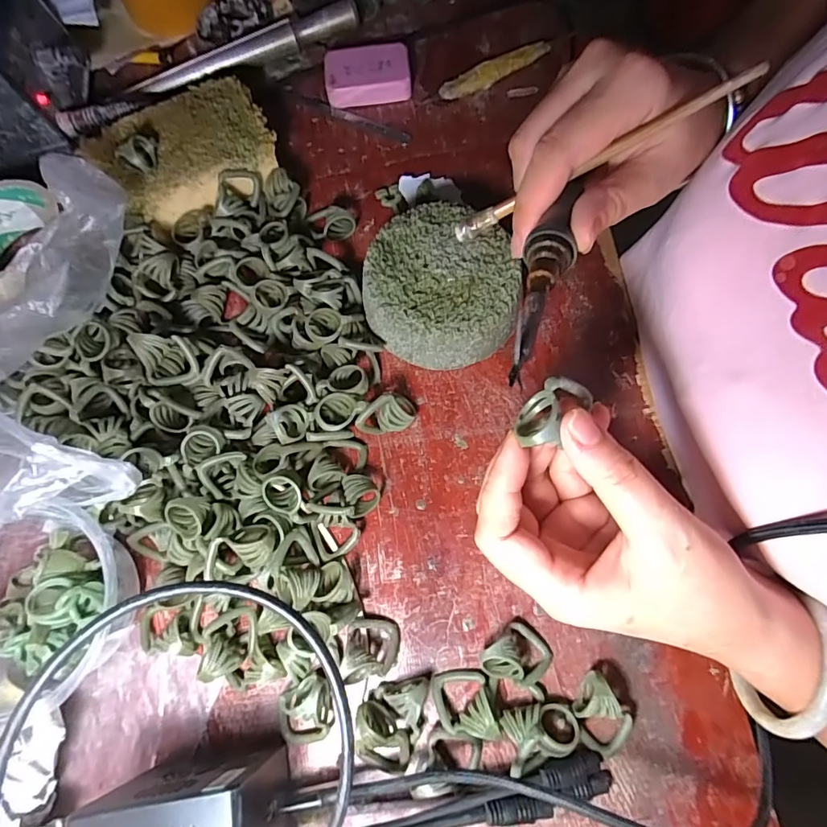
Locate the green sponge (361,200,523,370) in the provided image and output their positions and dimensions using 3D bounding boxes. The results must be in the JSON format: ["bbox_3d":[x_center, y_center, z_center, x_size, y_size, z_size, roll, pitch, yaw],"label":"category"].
[{"bbox_3d":[0.018,-0.087,0.338,0.102,0.046,0.104,-7,72,1],"label":"green sponge"}]

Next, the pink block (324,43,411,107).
[{"bbox_3d":[-0.038,-0.285,0.412,0.069,0.022,0.041,-7,72,0],"label":"pink block"}]

